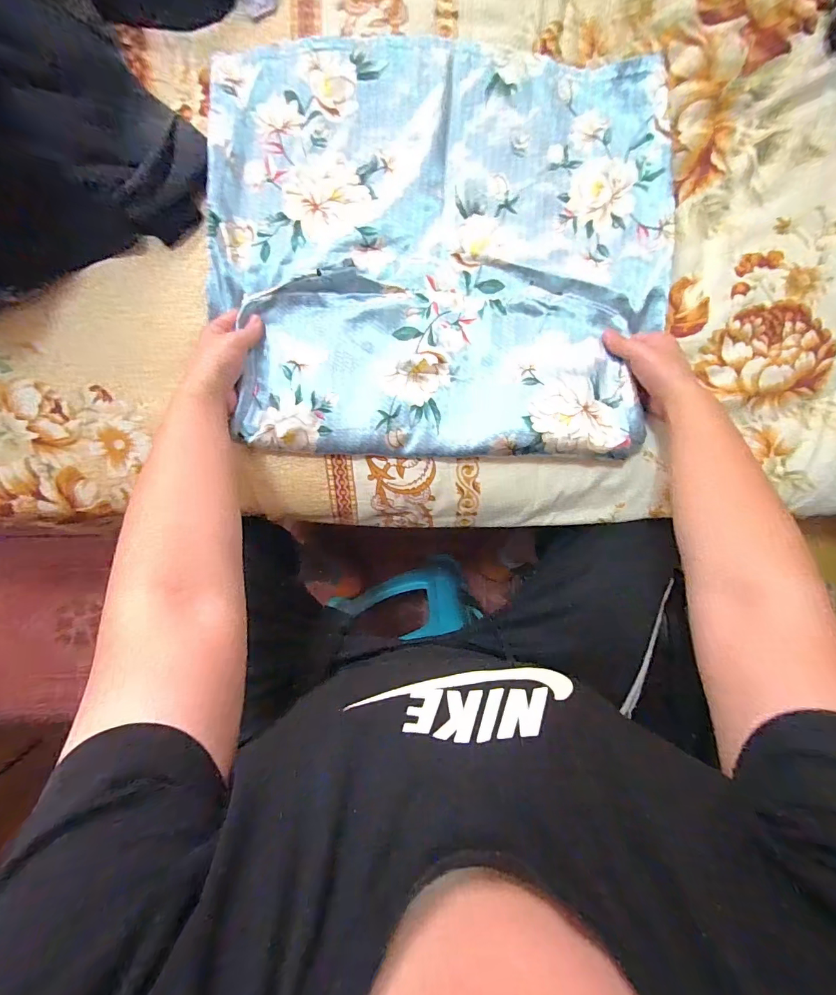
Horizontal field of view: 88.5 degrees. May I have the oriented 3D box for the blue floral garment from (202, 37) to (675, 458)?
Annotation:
[{"bbox_3d":[0.022,-0.253,0.450,0.467,0.034,0.407,3,92,0],"label":"blue floral garment"}]

